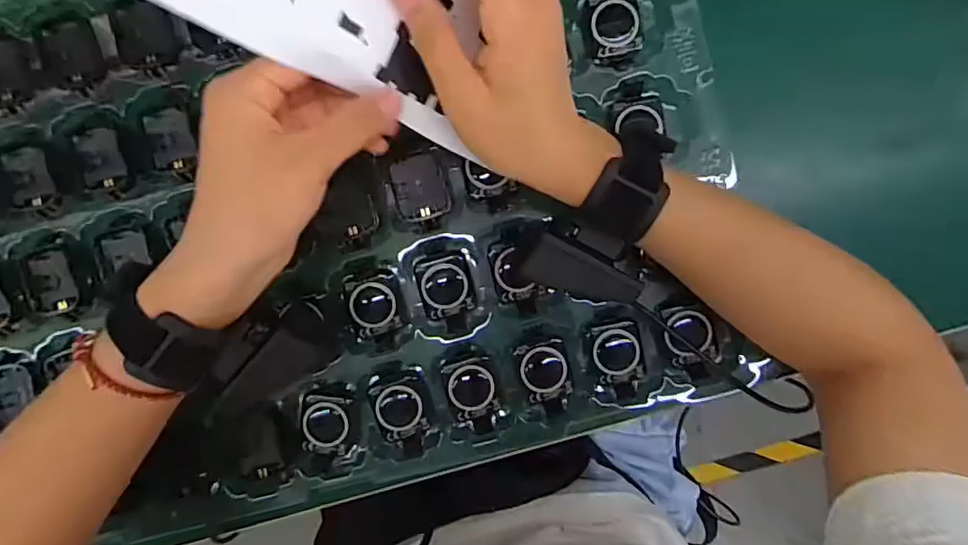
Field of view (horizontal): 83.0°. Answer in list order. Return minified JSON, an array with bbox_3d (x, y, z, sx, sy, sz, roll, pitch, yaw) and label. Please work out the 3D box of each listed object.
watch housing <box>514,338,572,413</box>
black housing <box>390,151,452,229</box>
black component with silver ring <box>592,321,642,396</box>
[{"bbox_3d":[0.038,0.063,0.342,0.029,0.014,0.045,-10,93,2],"label":"watch housing"},{"bbox_3d":[-0.038,-0.050,0.334,0.031,0.009,0.042,-16,93,2],"label":"black housing"},{"bbox_3d":[0.083,0.053,0.341,0.027,0.012,0.044,-12,93,2],"label":"black component with silver ring"}]

